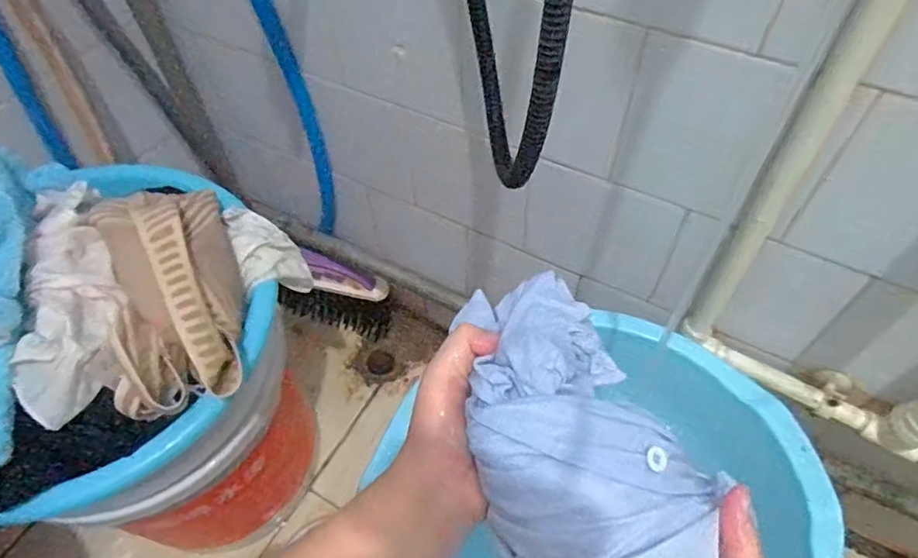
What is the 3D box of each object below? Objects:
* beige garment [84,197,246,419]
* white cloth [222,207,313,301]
[{"bbox_3d":[-0.235,0.004,0.469,0.095,0.081,0.193,-17,56,-10],"label":"beige garment"},{"bbox_3d":[-0.187,-0.029,0.552,0.089,0.033,0.075,55,30,16],"label":"white cloth"}]

